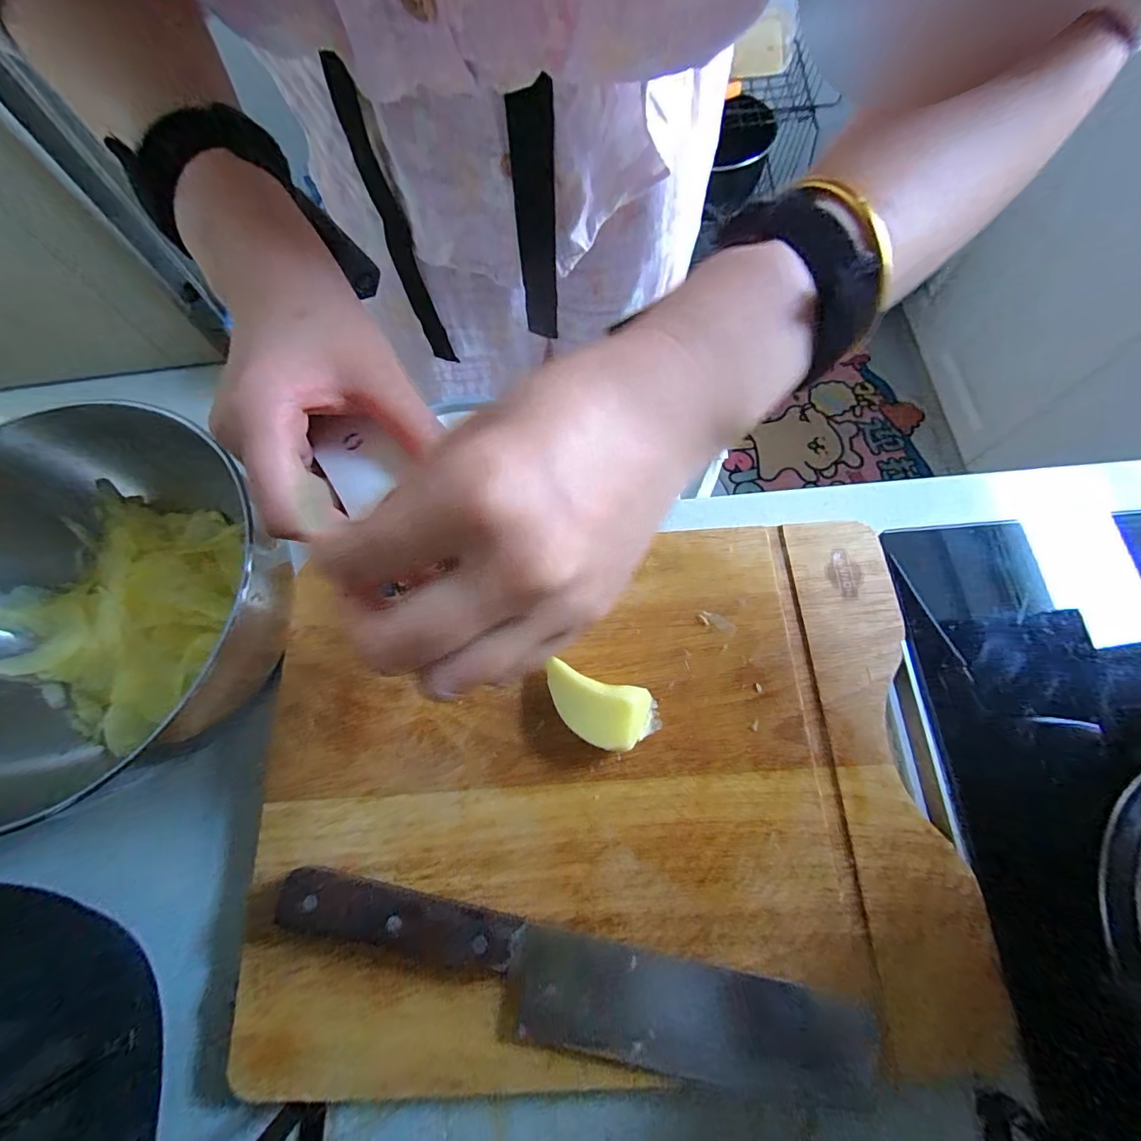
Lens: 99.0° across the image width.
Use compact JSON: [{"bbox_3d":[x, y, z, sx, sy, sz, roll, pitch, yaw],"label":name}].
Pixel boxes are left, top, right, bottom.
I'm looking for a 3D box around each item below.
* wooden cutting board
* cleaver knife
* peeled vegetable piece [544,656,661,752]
[{"bbox_3d":[0.013,0.113,0.273,0.371,0.013,0.270,-4,72,1],"label":"wooden cutting board"},{"bbox_3d":[0.001,0.201,0.232,0.287,0.023,0.048,12,72,6],"label":"cleaver knife"},{"bbox_3d":[0.016,0.078,0.273,0.066,0.024,0.035,16,73,7],"label":"peeled vegetable piece"}]

